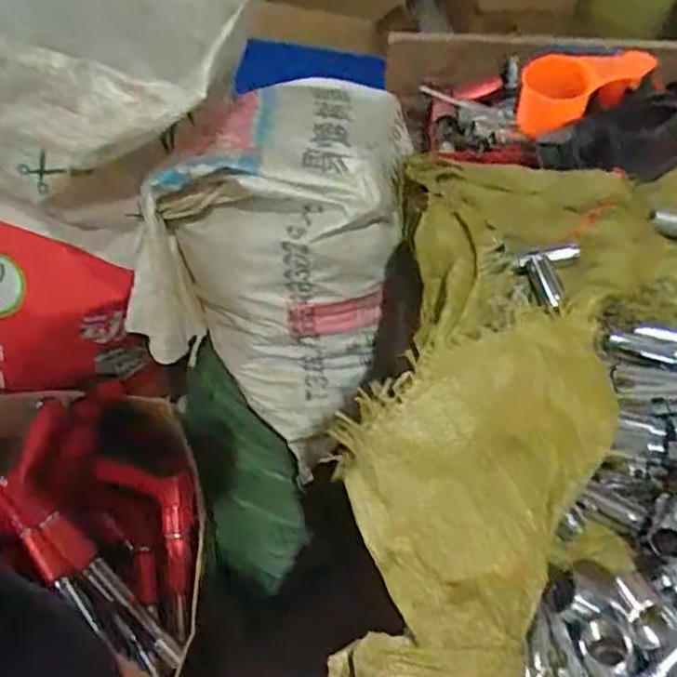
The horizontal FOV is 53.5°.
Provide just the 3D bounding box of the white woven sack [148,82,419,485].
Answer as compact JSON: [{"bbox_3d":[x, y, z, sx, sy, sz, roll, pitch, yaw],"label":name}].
[{"bbox_3d":[-0.050,-0.099,0.805,0.233,0.340,0.297,7,44,6],"label":"white woven sack"}]

